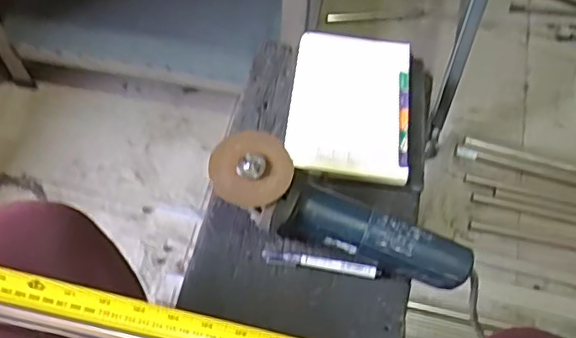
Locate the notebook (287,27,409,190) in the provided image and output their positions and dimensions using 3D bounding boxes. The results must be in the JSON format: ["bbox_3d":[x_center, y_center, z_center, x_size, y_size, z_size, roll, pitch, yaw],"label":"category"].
[{"bbox_3d":[0.080,-0.085,0.768,0.149,0.011,0.217,6,61,2],"label":"notebook"}]

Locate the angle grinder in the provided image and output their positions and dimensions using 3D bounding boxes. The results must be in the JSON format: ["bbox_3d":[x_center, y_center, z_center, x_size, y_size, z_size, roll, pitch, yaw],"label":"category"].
[{"bbox_3d":[0.059,0.046,0.654,0.293,0.091,0.082,17,62,7],"label":"angle grinder"}]

